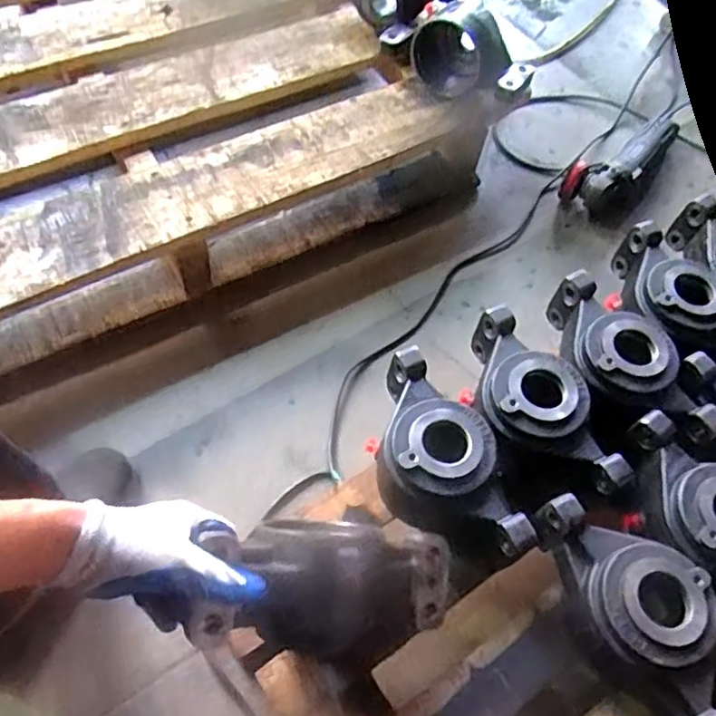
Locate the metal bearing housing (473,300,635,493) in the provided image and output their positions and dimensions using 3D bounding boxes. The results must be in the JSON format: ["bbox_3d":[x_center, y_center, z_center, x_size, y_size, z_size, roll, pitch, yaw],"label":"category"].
[{"bbox_3d":[0.179,0.047,0.672,0.113,0.080,0.220,-11,61,-11],"label":"metal bearing housing"}]

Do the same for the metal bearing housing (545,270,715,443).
[{"bbox_3d":[0.289,0.004,0.709,0.127,0.078,0.224,-14,61,-13],"label":"metal bearing housing"}]

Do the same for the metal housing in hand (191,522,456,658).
[{"bbox_3d":[-0.023,0.195,0.536,0.223,0.082,0.094,10,55,-27],"label":"metal housing in hand"}]

